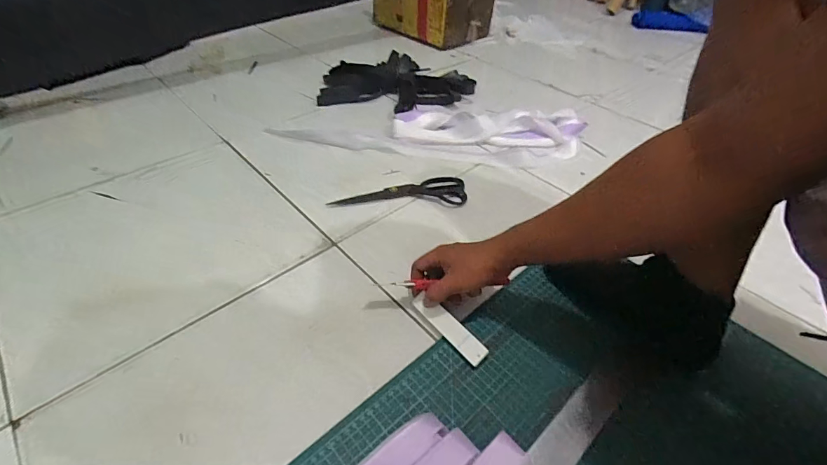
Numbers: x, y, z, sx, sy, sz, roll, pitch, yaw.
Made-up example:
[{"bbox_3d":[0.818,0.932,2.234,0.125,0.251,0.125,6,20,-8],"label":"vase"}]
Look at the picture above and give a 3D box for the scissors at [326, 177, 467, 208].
[{"bbox_3d":[-0.026,-0.070,0.690,0.238,0.010,0.072,-4,44,-8],"label":"scissors"}]

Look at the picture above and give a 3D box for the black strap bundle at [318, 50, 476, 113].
[{"bbox_3d":[-0.056,-0.377,0.991,0.359,0.052,0.285,-26,51,-27],"label":"black strap bundle"}]

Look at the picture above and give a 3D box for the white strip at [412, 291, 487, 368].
[{"bbox_3d":[0.044,0.117,0.489,0.027,0.007,0.112,-47,60,-3],"label":"white strip"}]

